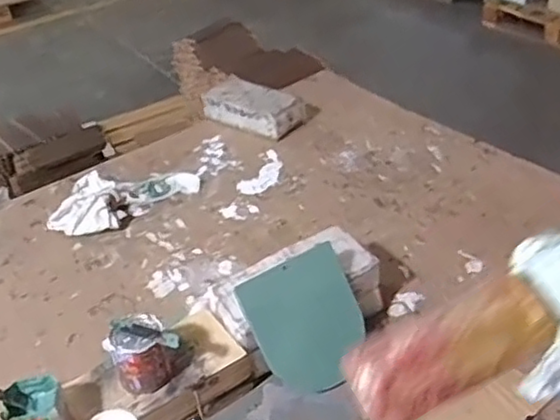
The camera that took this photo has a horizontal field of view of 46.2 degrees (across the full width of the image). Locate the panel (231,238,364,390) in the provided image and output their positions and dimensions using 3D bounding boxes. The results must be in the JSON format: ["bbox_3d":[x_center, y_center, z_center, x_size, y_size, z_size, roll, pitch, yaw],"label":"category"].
[{"bbox_3d":[0.039,0.147,0.861,0.146,0.166,0.006,-24,-3,-20],"label":"panel"}]

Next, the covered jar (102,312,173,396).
[{"bbox_3d":[-0.171,0.182,0.810,0.077,0.078,0.073,-25,39,-23],"label":"covered jar"}]

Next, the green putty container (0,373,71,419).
[{"bbox_3d":[-0.280,0.234,0.755,0.064,0.052,0.070,-13,36,-8],"label":"green putty container"}]

